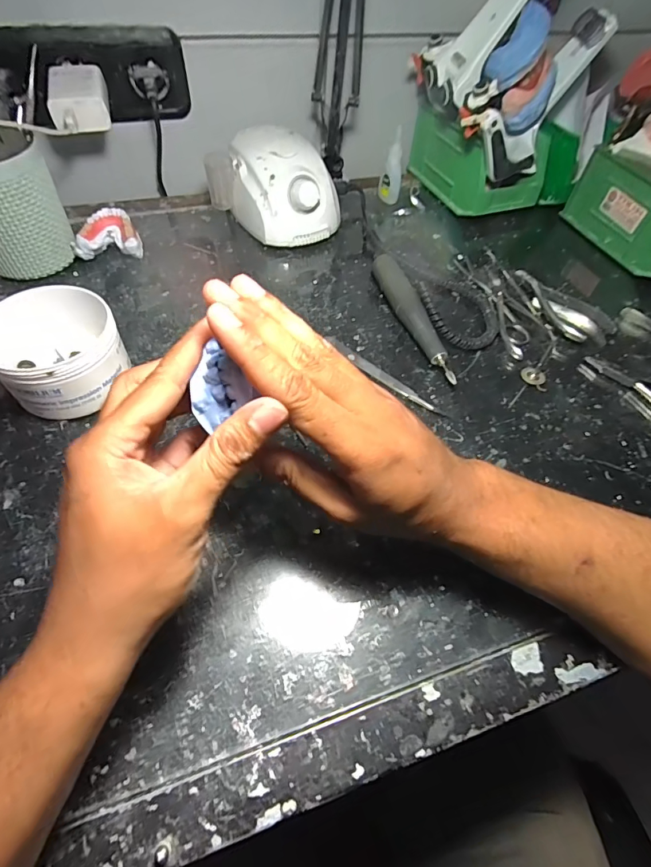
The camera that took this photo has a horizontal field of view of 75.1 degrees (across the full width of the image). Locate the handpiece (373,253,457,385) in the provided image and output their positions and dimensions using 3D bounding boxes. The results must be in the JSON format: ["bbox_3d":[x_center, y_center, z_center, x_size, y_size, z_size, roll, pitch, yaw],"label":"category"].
[{"bbox_3d":[0.088,-0.114,0.418,0.024,0.032,0.163,-16,58,-15],"label":"handpiece"}]

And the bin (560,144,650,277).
[{"bbox_3d":[0.399,-0.269,0.515,0.101,0.080,0.170,-16,58,-15],"label":"bin"}]

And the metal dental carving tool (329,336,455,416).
[{"bbox_3d":[0.052,-0.052,0.389,0.134,0.005,0.014,38,61,20],"label":"metal dental carving tool"}]

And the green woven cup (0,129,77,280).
[{"bbox_3d":[-0.307,-0.219,0.410,0.093,0.118,0.086,-30,62,-23],"label":"green woven cup"}]

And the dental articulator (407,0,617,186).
[{"bbox_3d":[0.203,-0.425,0.482,0.194,0.179,0.153,-30,62,-23],"label":"dental articulator"}]

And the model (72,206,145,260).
[{"bbox_3d":[-0.238,-0.212,0.462,0.065,0.035,0.056,-16,58,-15],"label":"model"}]

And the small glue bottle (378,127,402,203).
[{"bbox_3d":[0.088,-0.344,0.548,0.021,0.081,0.023,-8,56,-10],"label":"small glue bottle"}]

